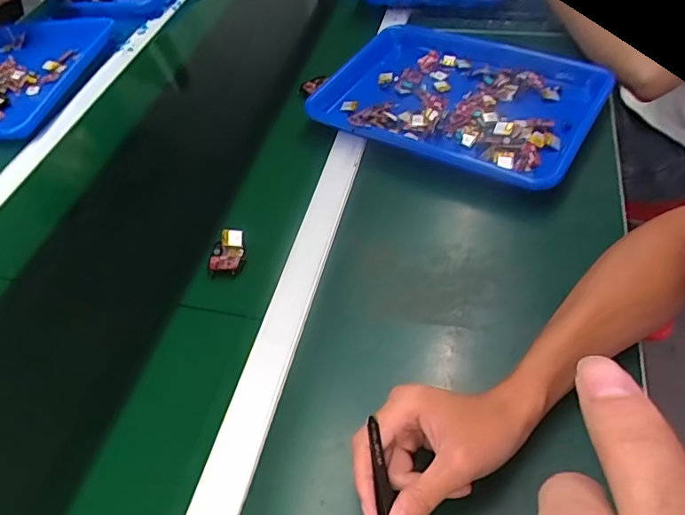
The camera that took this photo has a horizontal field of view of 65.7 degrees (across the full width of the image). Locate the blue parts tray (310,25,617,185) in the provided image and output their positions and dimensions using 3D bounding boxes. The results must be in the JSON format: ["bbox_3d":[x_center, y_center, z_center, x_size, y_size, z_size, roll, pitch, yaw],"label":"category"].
[{"bbox_3d":[0.155,-0.220,0.705,0.344,0.037,0.270,25,56,24],"label":"blue parts tray"}]

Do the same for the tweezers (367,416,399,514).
[{"bbox_3d":[0.031,0.175,0.348,0.013,0.014,0.113,-8,84,-2],"label":"tweezers"}]

